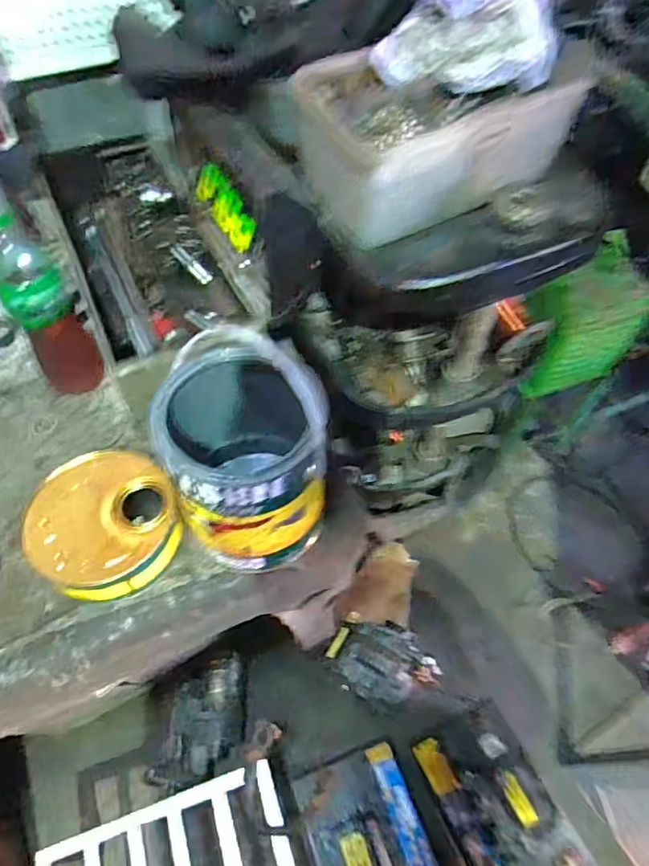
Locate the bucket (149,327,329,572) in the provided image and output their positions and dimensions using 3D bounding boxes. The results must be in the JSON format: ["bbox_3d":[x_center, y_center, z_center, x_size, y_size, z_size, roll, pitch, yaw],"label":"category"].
[{"bbox_3d":[-0.083,0.020,0.577,0.153,0.264,0.174,-18,59,-14],"label":"bucket"}]

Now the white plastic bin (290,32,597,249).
[{"bbox_3d":[0.119,-0.311,0.572,0.273,0.103,0.157,-18,59,-14],"label":"white plastic bin"}]

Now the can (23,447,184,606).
[{"bbox_3d":[-0.249,0.108,0.627,0.161,0.080,0.150,1,57,-2],"label":"can"}]

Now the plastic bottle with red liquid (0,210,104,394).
[{"bbox_3d":[-0.351,-0.145,0.686,0.079,0.262,0.066,-23,61,-17],"label":"plastic bottle with red liquid"}]

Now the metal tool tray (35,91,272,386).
[{"bbox_3d":[-0.241,-0.271,0.798,0.243,0.131,0.460,-21,60,-16],"label":"metal tool tray"}]

